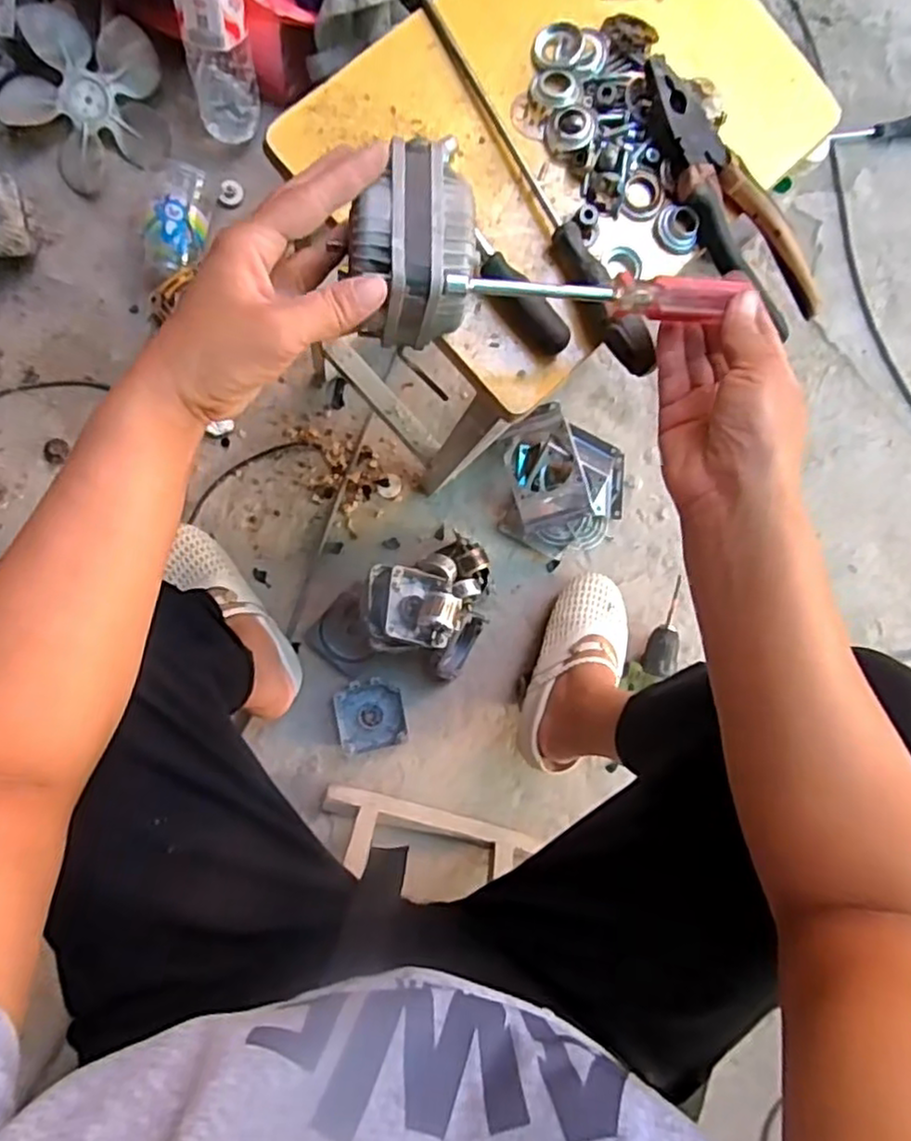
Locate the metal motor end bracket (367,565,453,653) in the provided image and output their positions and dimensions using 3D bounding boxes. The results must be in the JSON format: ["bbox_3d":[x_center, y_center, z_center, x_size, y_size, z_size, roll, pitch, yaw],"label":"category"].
[{"bbox_3d":[-0.060,0.047,0.775,0.095,0.057,0.100,8,89,-5],"label":"metal motor end bracket"}]

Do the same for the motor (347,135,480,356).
[{"bbox_3d":[-0.022,-0.173,0.360,0.061,0.063,0.084,6,90,-5],"label":"motor"}]

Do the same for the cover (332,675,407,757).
[{"bbox_3d":[-0.107,0.185,0.845,0.083,0.019,0.091,-9,92,-5],"label":"cover"}]

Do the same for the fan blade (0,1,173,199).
[{"bbox_3d":[-0.436,-0.551,0.786,0.175,0.023,0.181,-4,109,-10],"label":"fan blade"}]

